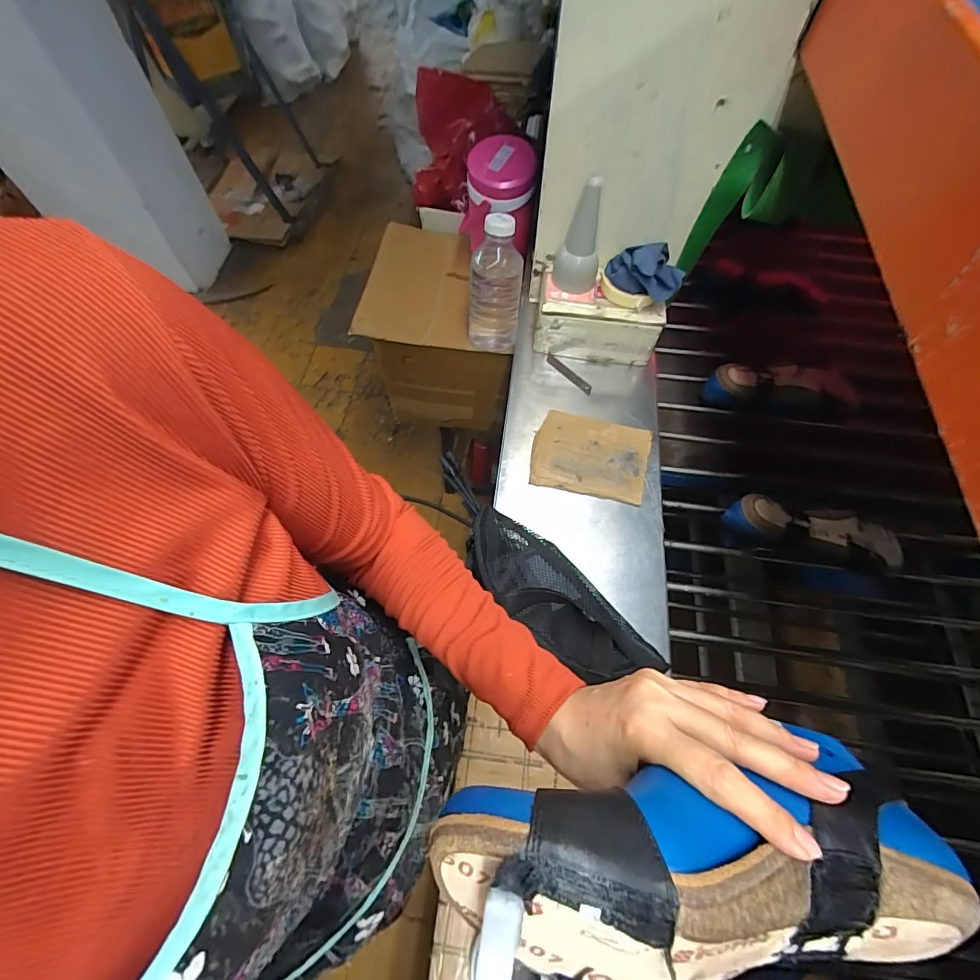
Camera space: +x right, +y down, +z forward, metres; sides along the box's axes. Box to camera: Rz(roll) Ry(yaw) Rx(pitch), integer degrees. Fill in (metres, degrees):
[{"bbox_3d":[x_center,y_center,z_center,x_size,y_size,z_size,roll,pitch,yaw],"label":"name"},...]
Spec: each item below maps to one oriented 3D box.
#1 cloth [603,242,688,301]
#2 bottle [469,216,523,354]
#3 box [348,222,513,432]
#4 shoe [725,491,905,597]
[{"bbox_3d":[0.230,-0.327,0.673,0.107,0.057,0.065,11,63,3],"label":"cloth"},{"bbox_3d":[0.009,-0.355,0.802,0.090,0.216,0.080,6,63,1],"label":"bottle"},{"bbox_3d":[-0.108,-0.348,1.051,0.306,0.302,0.295,4,63,0],"label":"box"},{"bbox_3d":[0.461,0.069,0.652,0.245,0.075,0.094,14,64,5],"label":"shoe"}]

